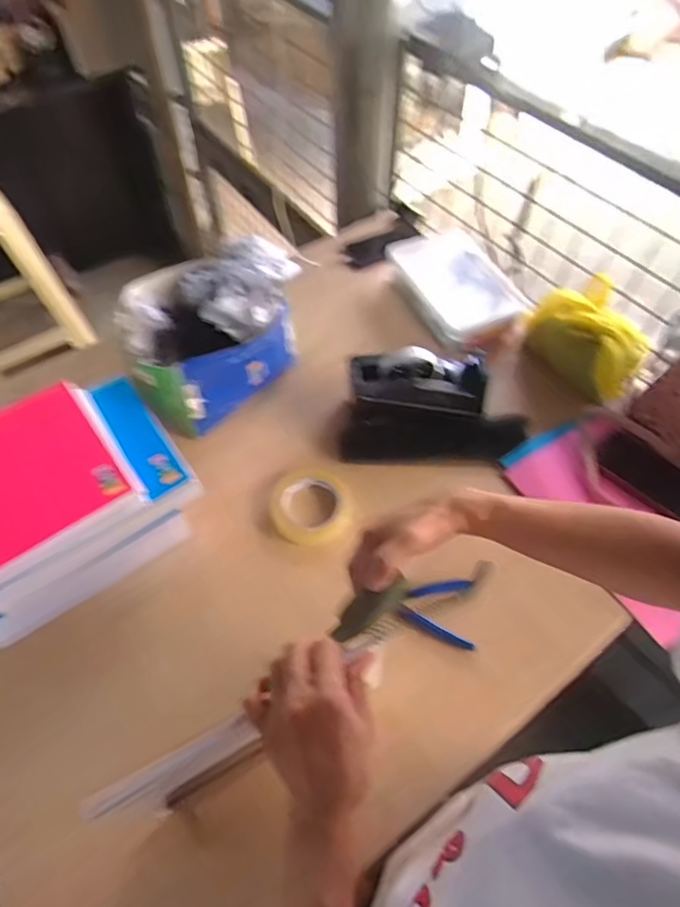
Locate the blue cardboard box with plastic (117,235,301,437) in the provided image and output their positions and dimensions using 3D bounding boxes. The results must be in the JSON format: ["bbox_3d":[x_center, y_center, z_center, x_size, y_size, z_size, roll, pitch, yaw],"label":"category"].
[{"bbox_3d":[-0.192,-0.190,0.772,0.244,0.156,0.210,-32,62,-20],"label":"blue cardboard box with plastic"}]

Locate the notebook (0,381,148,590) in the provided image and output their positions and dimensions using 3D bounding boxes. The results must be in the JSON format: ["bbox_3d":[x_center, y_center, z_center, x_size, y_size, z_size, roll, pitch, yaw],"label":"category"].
[{"bbox_3d":[-0.372,0.038,0.588,0.248,0.026,0.212,-32,62,-19],"label":"notebook"}]

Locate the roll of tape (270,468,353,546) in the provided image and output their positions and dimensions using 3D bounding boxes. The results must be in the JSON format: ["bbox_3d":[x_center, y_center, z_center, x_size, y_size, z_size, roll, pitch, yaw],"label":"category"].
[{"bbox_3d":[-0.042,0.070,0.714,0.099,0.032,0.105,0,57,0],"label":"roll of tape"}]

